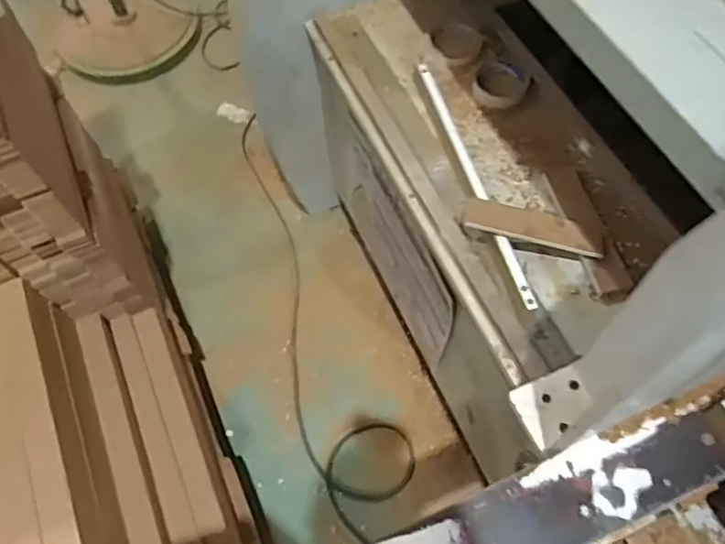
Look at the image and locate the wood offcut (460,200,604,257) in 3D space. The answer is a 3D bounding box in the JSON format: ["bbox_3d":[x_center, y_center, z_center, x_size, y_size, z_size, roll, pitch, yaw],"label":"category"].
[{"bbox_3d":[0.217,-0.058,0.776,0.172,0.013,0.042,15,77,14],"label":"wood offcut"}]

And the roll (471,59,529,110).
[{"bbox_3d":[0.209,-0.285,0.926,0.080,0.025,0.079,-1,61,2],"label":"roll"}]

